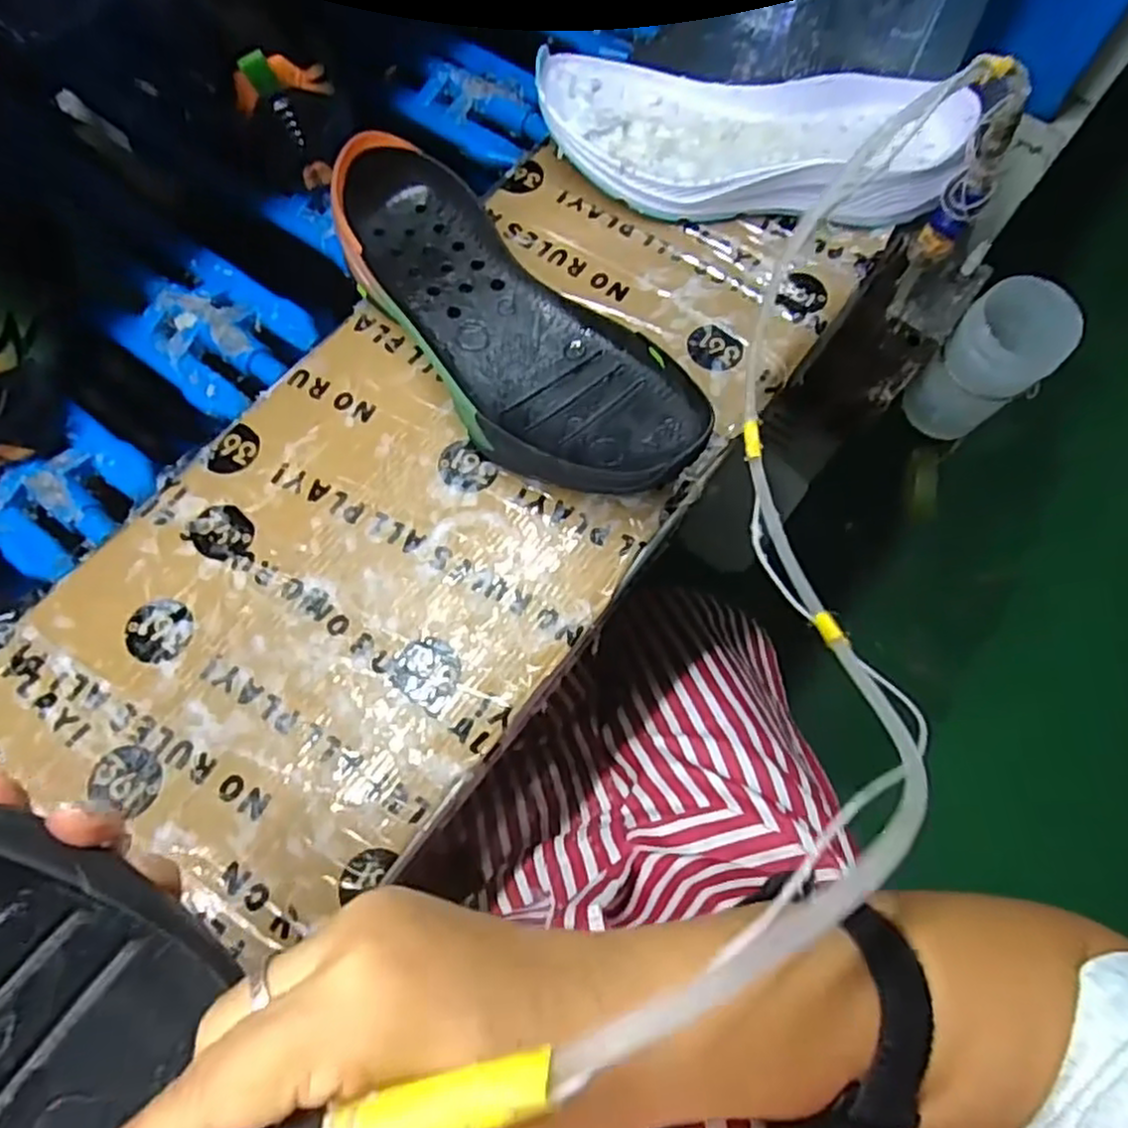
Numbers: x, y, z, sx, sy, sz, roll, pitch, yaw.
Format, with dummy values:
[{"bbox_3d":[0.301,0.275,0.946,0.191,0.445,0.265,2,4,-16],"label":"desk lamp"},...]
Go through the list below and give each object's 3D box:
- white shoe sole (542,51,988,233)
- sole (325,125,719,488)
[{"bbox_3d":[0.116,-0.273,0.458,0.267,0.043,0.109,11,74,2],"label":"white shoe sole"},{"bbox_3d":[-0.038,-0.134,0.400,0.258,0.042,0.102,44,77,10],"label":"sole"}]

